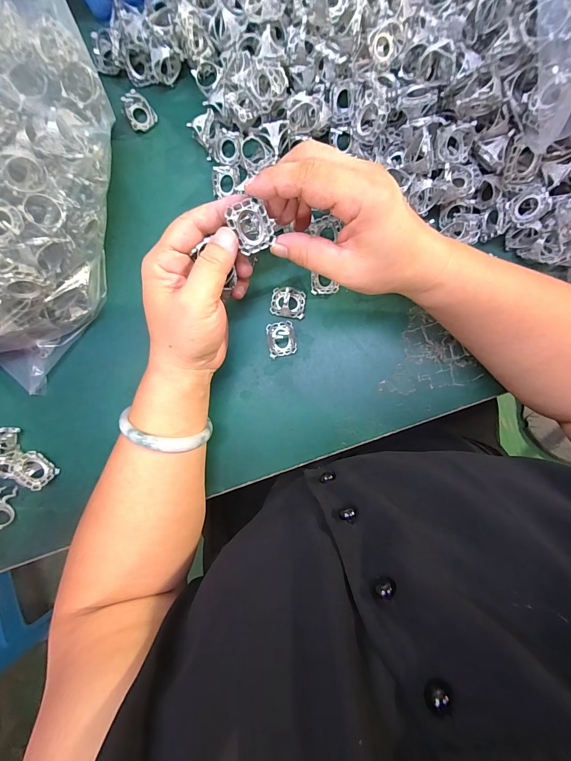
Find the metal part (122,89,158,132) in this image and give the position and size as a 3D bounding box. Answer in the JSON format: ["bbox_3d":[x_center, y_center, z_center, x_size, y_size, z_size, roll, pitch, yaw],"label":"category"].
[{"bbox_3d":[-0.139,-0.253,0.305,0.025,0.023,0.026,0,88,3],"label":"metal part"}]

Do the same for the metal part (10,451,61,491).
[{"bbox_3d":[-0.221,0.079,0.291,0.015,0.031,0.032,-40,87,1],"label":"metal part"}]

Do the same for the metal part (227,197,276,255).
[{"bbox_3d":[-0.022,-0.099,0.211,0.023,0.008,0.030,-21,125,9],"label":"metal part"}]

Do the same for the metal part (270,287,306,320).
[{"bbox_3d":[0.002,-0.071,0.290,0.030,0.021,0.027,9,89,3],"label":"metal part"}]

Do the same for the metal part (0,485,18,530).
[{"bbox_3d":[-0.260,0.114,0.296,0.018,0.020,0.035,2,89,3],"label":"metal part"}]

